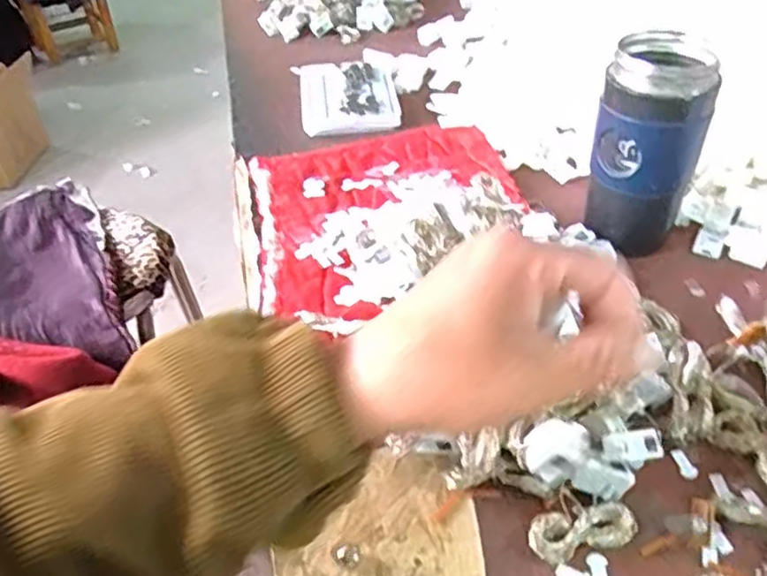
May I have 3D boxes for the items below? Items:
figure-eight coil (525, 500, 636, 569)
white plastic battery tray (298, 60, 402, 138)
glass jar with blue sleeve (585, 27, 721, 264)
[{"bbox_3d":[0.099,0.121,0.346,0.051,0.005,0.024,-16,64,-5],"label":"figure-eight coil"},{"bbox_3d":[-0.036,-0.200,0.717,0.097,0.011,0.135,-8,42,-4],"label":"white plastic battery tray"},{"bbox_3d":[0.186,-0.100,0.491,0.071,0.135,0.063,13,45,19],"label":"glass jar with blue sleeve"}]

